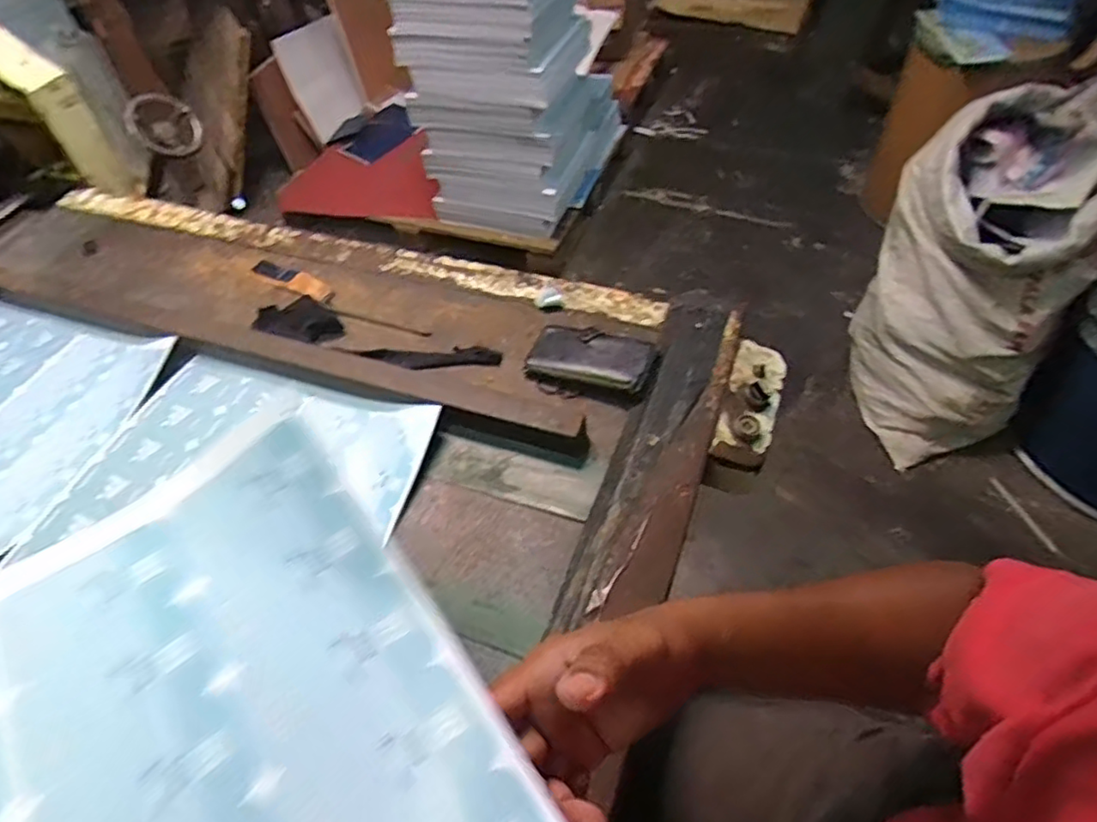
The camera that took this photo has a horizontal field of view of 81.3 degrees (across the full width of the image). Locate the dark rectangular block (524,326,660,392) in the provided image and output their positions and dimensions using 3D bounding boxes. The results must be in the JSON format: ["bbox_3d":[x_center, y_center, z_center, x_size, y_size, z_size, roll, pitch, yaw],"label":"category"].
[{"bbox_3d":[0.053,-0.066,0.813,0.161,0.036,0.093,18,56,17],"label":"dark rectangular block"}]

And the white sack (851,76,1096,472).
[{"bbox_3d":[0.945,-0.317,1.428,0.396,0.891,0.407,25,29,22],"label":"white sack"}]

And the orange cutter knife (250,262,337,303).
[{"bbox_3d":[-0.385,-0.199,0.958,0.168,0.014,0.032,27,59,23],"label":"orange cutter knife"}]

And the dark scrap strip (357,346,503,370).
[{"bbox_3d":[-0.151,-0.069,0.823,0.180,0.010,0.033,-2,53,3],"label":"dark scrap strip"}]

